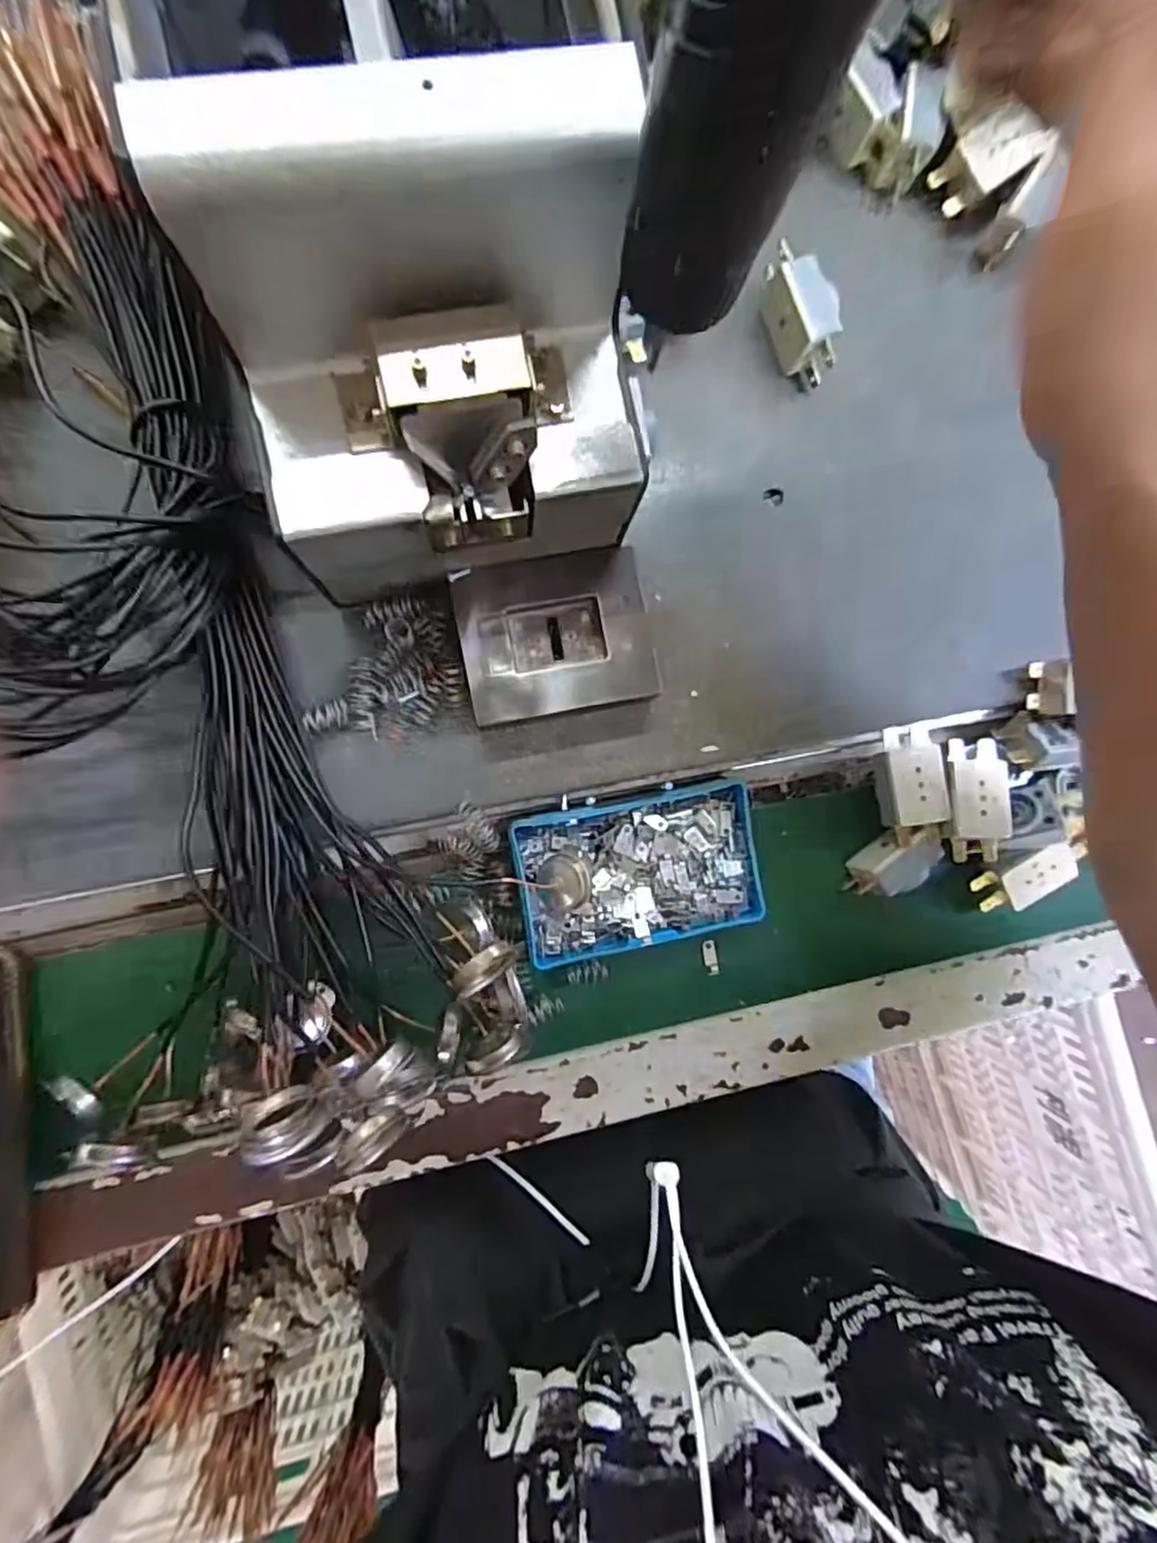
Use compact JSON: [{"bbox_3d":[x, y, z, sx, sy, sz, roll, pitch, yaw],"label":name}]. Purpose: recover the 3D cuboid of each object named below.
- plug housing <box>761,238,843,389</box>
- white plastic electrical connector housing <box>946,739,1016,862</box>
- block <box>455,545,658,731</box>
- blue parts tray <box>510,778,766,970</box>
[{"bbox_3d":[0.103,-0.210,0.309,0.021,0.026,0.054,-22,92,-8],"label":"plug housing"},{"bbox_3d":[0.194,0.014,0.324,0.028,0.014,0.058,-6,90,-8],"label":"white plastic electrical connector housing"},{"bbox_3d":[-0.010,-0.058,0.293,0.078,0.025,0.066,-11,91,-8],"label":"block"},{"bbox_3d":[0.029,0.048,0.323,0.113,0.023,0.069,-11,91,-8],"label":"blue parts tray"}]

